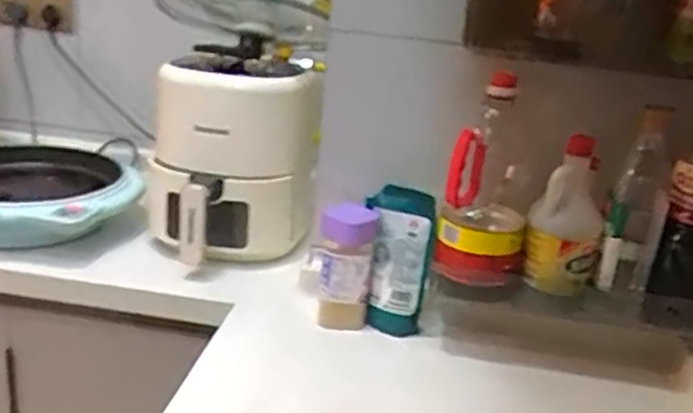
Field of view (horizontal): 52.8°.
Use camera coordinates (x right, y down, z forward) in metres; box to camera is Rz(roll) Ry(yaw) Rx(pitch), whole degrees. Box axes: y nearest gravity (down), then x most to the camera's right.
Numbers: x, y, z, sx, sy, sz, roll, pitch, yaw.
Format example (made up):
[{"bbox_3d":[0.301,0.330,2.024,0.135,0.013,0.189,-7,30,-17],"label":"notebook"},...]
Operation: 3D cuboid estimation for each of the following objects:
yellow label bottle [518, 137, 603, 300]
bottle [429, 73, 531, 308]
[{"bbox_3d":[0.252,0.008,0.800,0.080,0.178,0.084,13,22,19],"label":"yellow label bottle"},{"bbox_3d":[0.167,-0.015,0.845,0.101,0.269,0.086,10,21,11],"label":"bottle"}]

